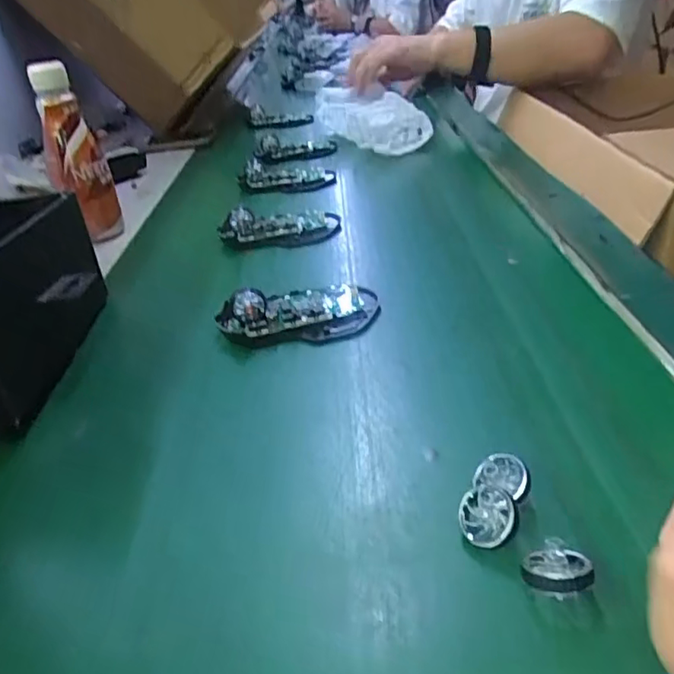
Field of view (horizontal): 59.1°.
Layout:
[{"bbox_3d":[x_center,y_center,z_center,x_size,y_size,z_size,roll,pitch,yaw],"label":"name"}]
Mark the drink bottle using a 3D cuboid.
[{"bbox_3d":[-0.264,-0.183,0.600,0.044,0.170,0.044,4,28,42],"label":"drink bottle"}]

